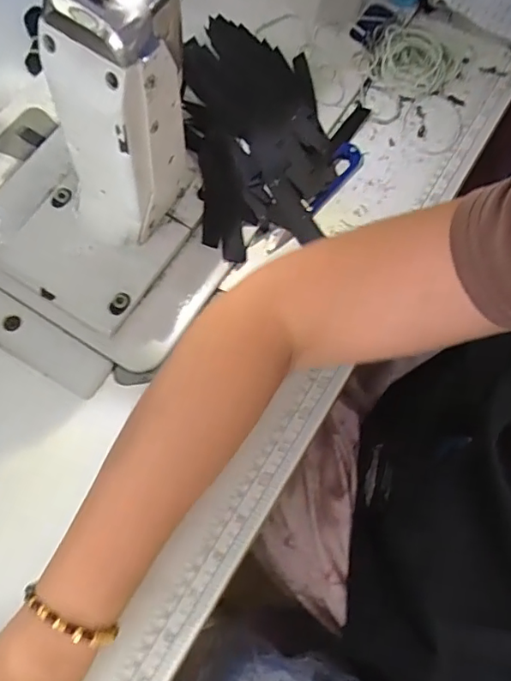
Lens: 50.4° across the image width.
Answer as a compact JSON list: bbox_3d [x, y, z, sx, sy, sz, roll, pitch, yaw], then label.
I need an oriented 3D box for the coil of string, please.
[{"bbox_3d":[0.138,-0.253,0.482,0.079,0.011,0.076,-1,69,2],"label":"coil of string"}]

